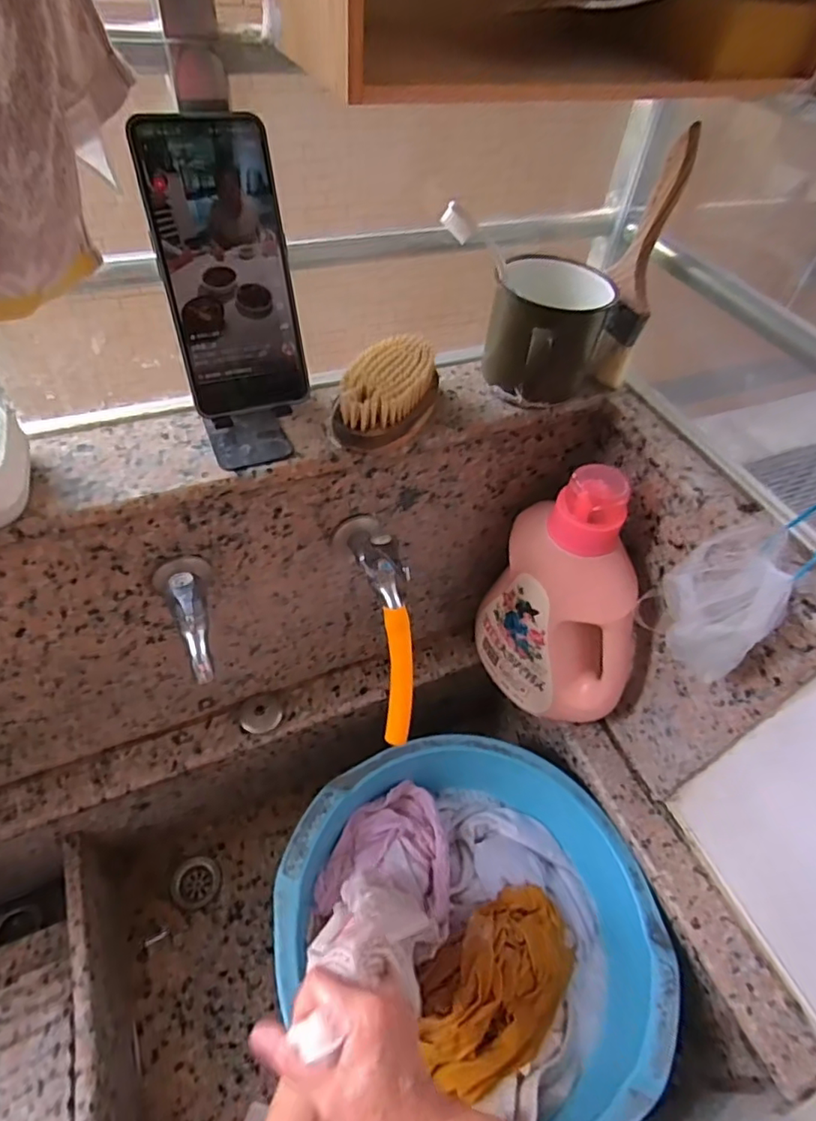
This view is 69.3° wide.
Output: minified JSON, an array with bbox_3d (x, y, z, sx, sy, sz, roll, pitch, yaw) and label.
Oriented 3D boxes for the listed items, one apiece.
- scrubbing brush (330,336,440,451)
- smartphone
[{"bbox_3d":[-0.014,-0.134,0.468,0.061,0.038,0.111,16,50,8],"label":"scrubbing brush"},{"bbox_3d":[-0.110,-0.176,0.365,0.077,0.162,0.004,-15,26,-18],"label":"smartphone"}]

